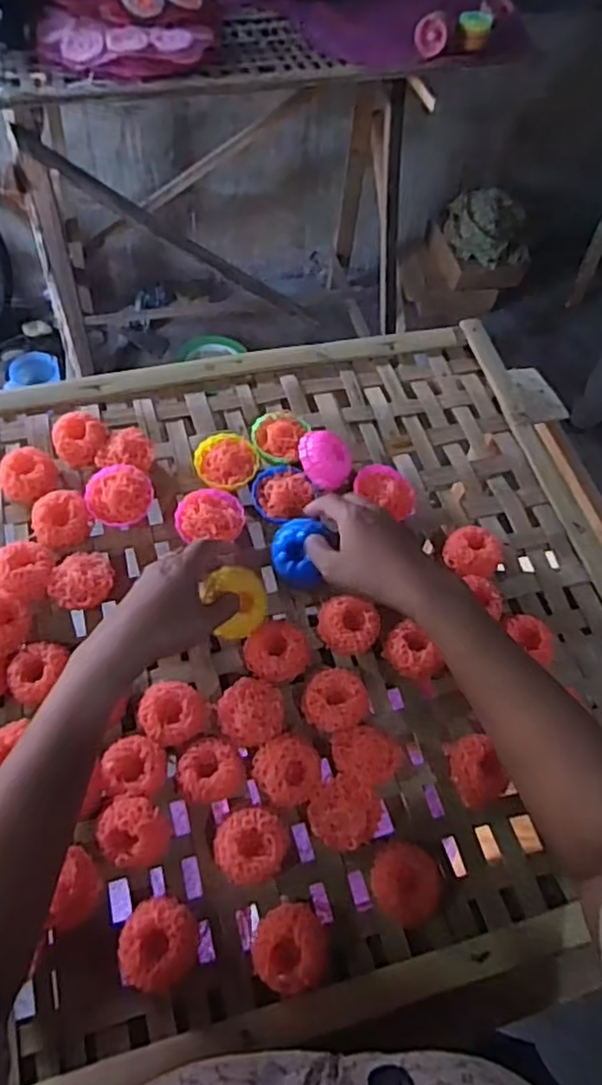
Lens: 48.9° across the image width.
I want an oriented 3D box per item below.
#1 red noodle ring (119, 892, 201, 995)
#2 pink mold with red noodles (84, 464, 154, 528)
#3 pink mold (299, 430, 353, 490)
[{"bbox_3d":[-0.098,0.278,0.460,0.053,0.023,0.054,2,58,-3],"label":"red noodle ring"},{"bbox_3d":[-0.169,-0.044,0.621,0.058,0.028,0.058,-6,59,-9],"label":"pink mold with red noodles"},{"bbox_3d":[0.024,-0.080,0.641,0.051,0.030,0.050,-2,59,-6],"label":"pink mold"}]

